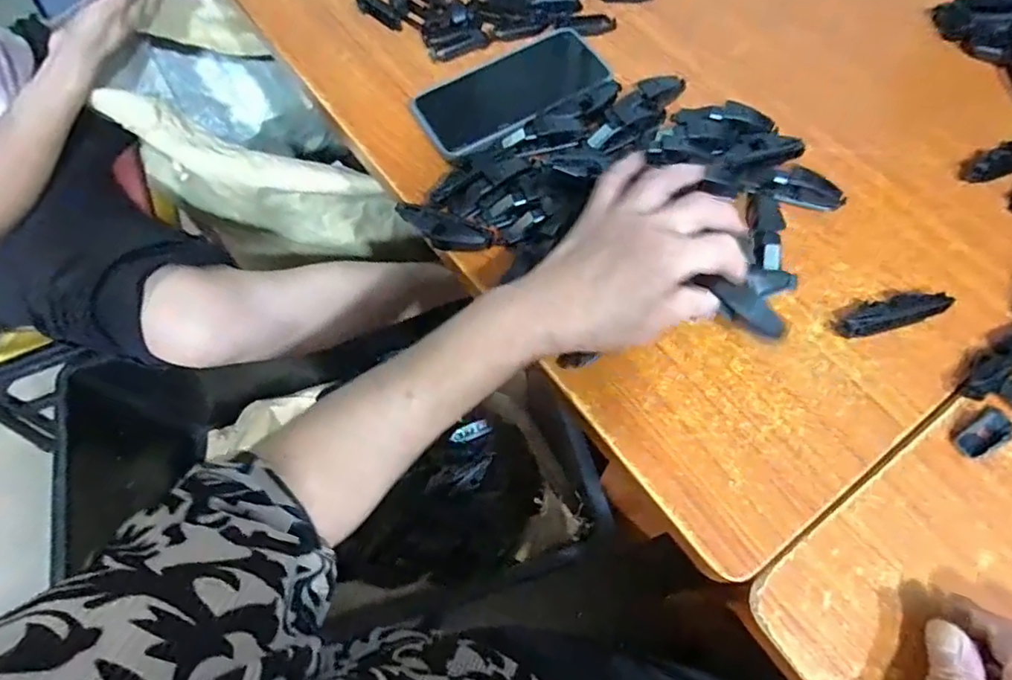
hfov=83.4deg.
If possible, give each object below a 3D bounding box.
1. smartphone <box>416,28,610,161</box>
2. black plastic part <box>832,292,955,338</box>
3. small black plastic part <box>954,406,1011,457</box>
[{"bbox_3d":[0.003,-0.216,0.487,0.164,0.012,0.090,-31,69,-10],"label":"smartphone"},{"bbox_3d":[0.263,-0.018,0.389,0.076,0.012,0.021,-13,67,-2],"label":"black plastic part"},{"bbox_3d":[0.298,0.058,0.355,0.035,0.006,0.018,-33,69,-10],"label":"small black plastic part"}]

